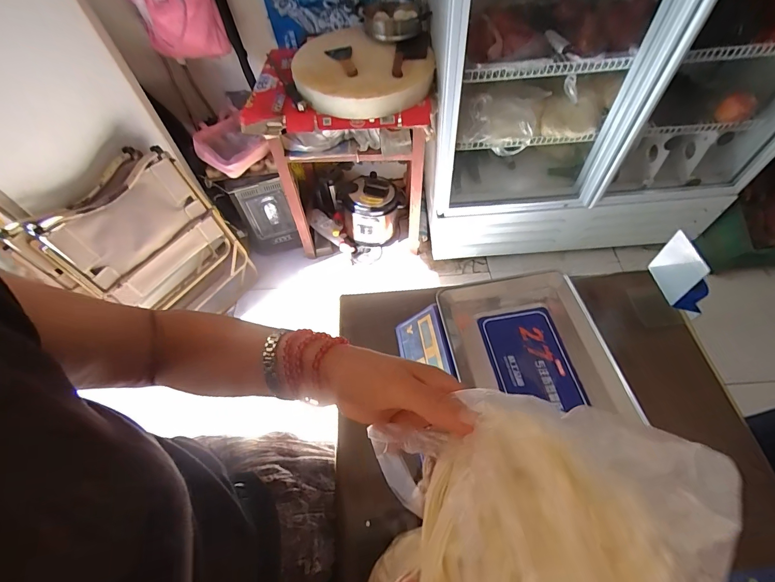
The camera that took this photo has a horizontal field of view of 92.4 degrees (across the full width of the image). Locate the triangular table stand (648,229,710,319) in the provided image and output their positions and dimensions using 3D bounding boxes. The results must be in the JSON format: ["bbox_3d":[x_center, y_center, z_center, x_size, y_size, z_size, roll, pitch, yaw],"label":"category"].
[{"bbox_3d":[0.519,-0.022,0.662,0.085,0.158,0.068,-9,27,42],"label":"triangular table stand"}]

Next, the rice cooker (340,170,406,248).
[{"bbox_3d":[-0.069,-0.399,1.776,0.308,0.243,0.279,-7,56,0],"label":"rice cooker"}]

